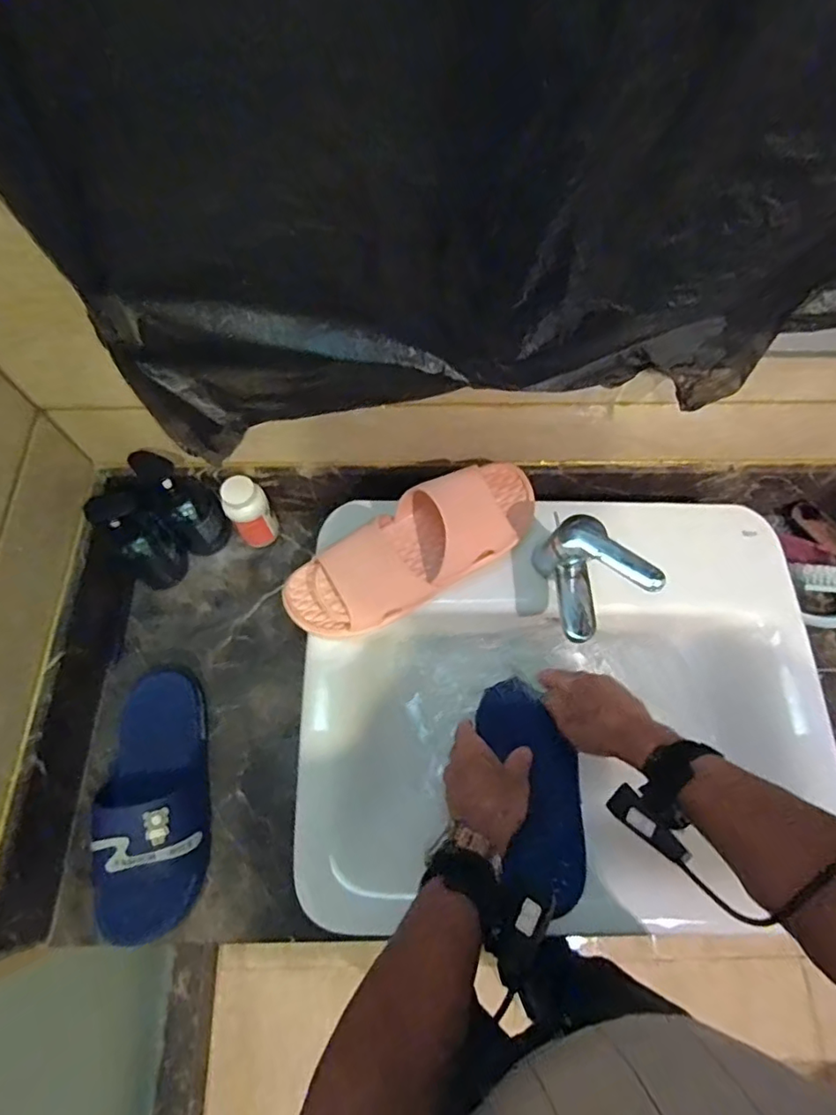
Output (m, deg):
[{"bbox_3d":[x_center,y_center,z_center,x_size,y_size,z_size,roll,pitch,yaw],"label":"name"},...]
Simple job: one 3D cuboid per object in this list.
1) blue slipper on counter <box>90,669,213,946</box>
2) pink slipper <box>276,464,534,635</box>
[{"bbox_3d":[-0.290,0.257,0.626,0.107,0.074,0.279,-11,69,-5],"label":"blue slipper on counter"},{"bbox_3d":[0.000,-0.013,0.616,0.298,0.077,0.111,-31,72,-12],"label":"pink slipper"}]

